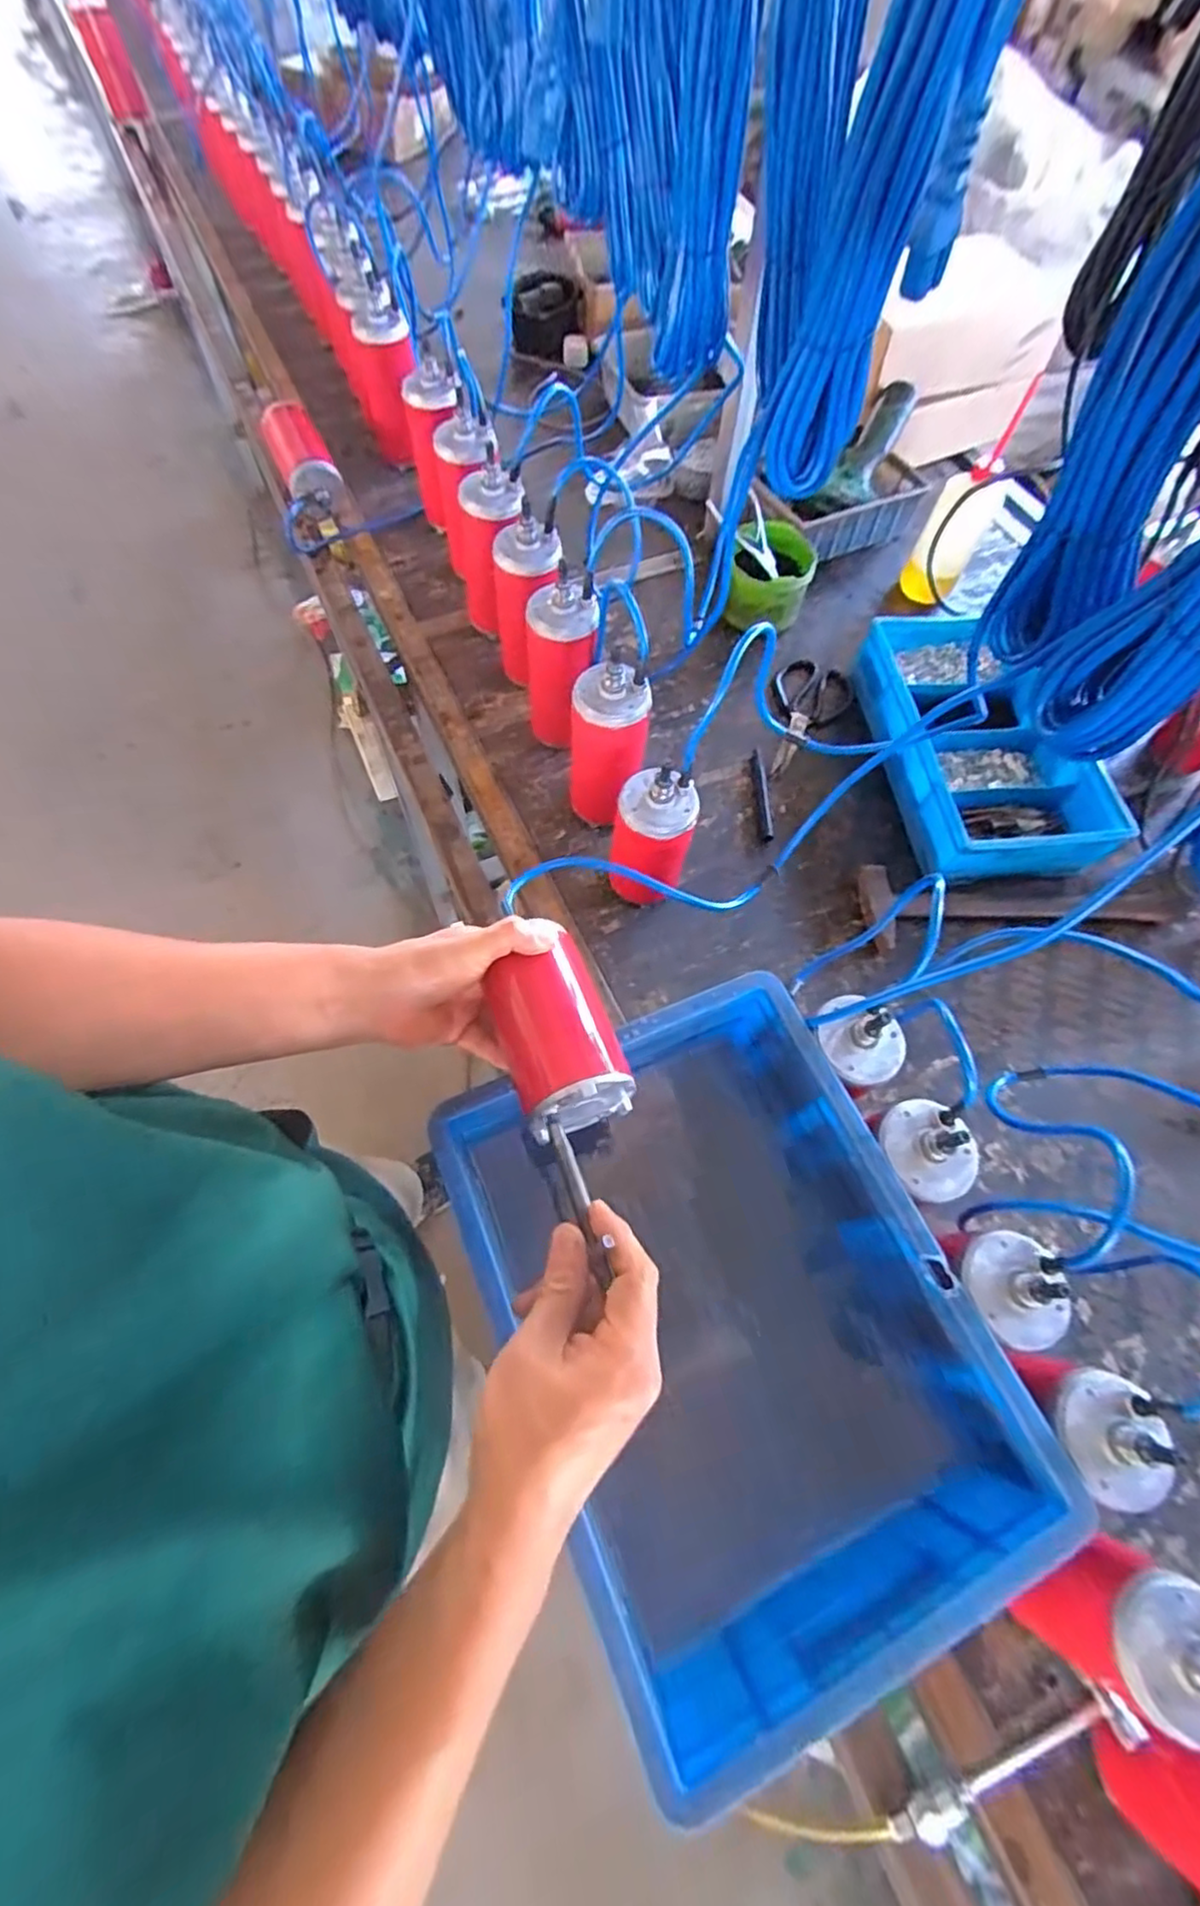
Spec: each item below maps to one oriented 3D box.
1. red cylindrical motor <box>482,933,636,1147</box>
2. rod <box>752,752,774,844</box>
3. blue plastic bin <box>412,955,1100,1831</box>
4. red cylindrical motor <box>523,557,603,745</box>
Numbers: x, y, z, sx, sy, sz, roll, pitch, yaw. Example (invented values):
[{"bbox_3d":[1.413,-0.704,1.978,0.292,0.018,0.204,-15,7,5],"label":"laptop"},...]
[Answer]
[{"bbox_3d":[-0.030,0.060,0.461,0.071,0.077,0.117,-19,67,-11],"label":"red cylindrical motor"},{"bbox_3d":[0.195,-0.189,0.796,0.015,0.009,0.133,1,64,-2],"label":"rod"},{"bbox_3d":[0.087,0.259,0.504,0.296,0.159,0.396,-21,67,-12],"label":"blue plastic bin"},{"bbox_3d":[-0.044,-0.302,0.738,0.077,0.192,0.089,0,65,-3],"label":"red cylindrical motor"}]

